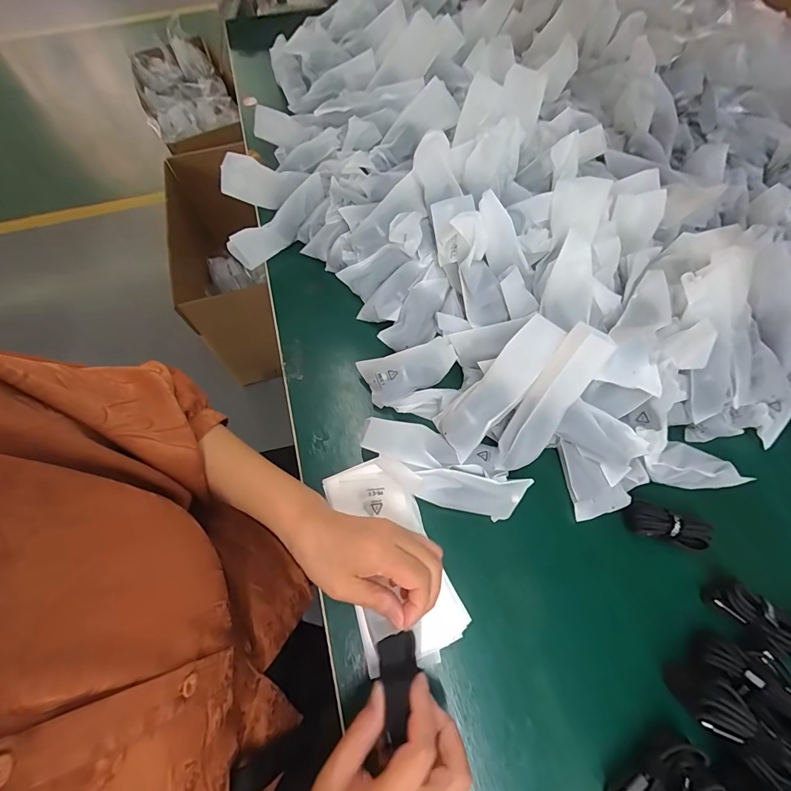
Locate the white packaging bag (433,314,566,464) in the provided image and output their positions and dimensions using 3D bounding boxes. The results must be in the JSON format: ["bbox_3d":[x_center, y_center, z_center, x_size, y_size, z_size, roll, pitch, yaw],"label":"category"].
[{"bbox_3d":[0.101,-0.009,0.394,0.049,0.028,0.150,43,99,15],"label":"white packaging bag"}]

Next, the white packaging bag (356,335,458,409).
[{"bbox_3d":[0.017,-0.035,0.438,0.105,0.008,0.056,-23,68,-9],"label":"white packaging bag"}]

